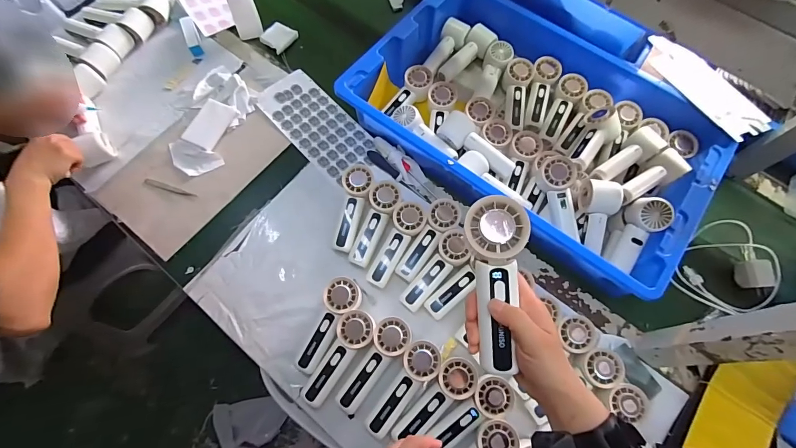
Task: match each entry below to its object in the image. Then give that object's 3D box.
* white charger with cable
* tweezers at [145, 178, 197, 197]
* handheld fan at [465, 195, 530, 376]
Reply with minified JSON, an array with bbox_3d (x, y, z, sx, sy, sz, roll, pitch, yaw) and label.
[{"bbox_3d":[0.581,0.088,0.671,0.147,0.052,0.153,1,67,-2],"label":"white charger with cable"},{"bbox_3d":[-0.424,-0.066,0.717,0.100,0.008,0.011,18,68,5],"label":"tweezers"},{"bbox_3d":[0.090,0.055,0.354,0.051,0.025,0.157,0,89,-2],"label":"handheld fan"}]

